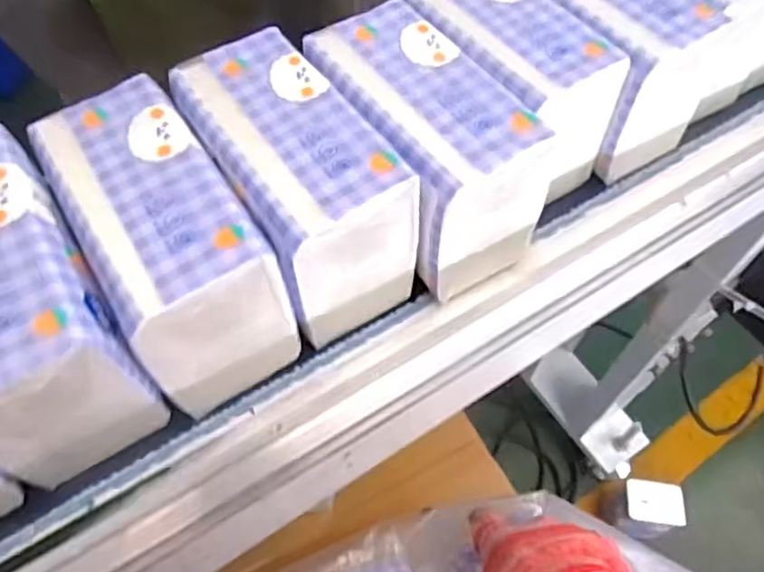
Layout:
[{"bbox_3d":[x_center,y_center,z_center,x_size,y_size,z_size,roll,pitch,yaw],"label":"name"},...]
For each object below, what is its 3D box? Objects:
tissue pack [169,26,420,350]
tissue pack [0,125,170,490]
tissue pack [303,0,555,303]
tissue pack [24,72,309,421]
[{"bbox_3d":[-0.042,-0.048,0.314,0.062,0.086,0.119,-27,63,-18],"label":"tissue pack"},{"bbox_3d":[-0.151,0.011,0.272,0.067,0.081,0.123,-30,64,-20],"label":"tissue pack"},{"bbox_3d":[0.024,-0.068,0.329,0.072,0.084,0.123,-26,63,-18],"label":"tissue pack"},{"bbox_3d":[-0.096,-0.015,0.294,0.065,0.088,0.125,-29,64,-19],"label":"tissue pack"}]

